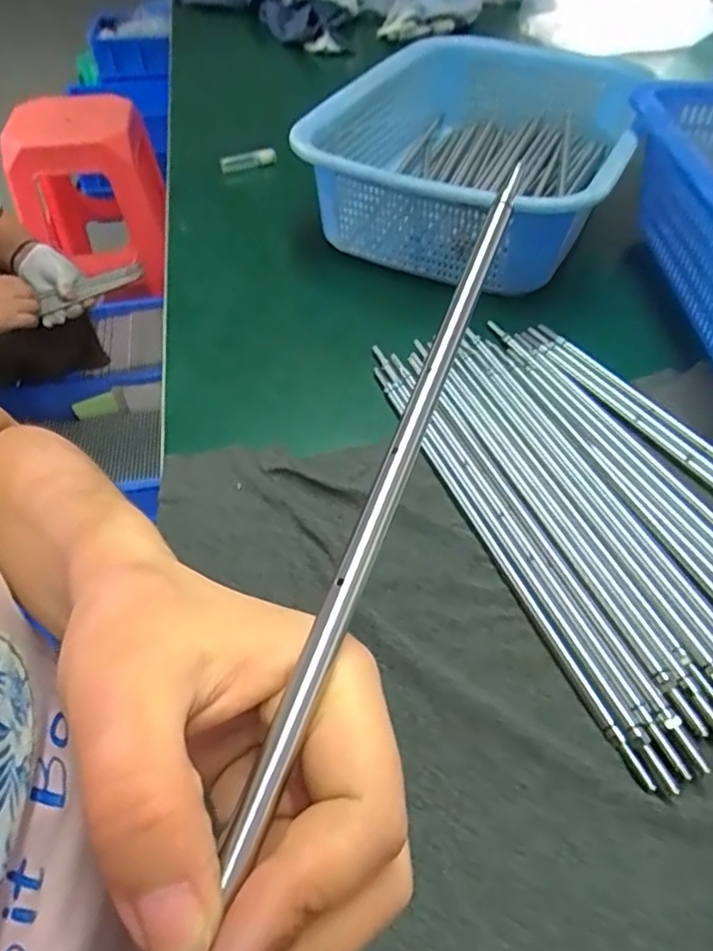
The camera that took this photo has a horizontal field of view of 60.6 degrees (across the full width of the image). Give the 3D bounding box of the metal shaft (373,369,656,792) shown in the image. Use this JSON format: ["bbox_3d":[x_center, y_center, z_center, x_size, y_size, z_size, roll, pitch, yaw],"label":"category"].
[{"bbox_3d":[0.066,0.029,0.330,0.008,0.006,0.272,-18,52,-14],"label":"metal shaft"}]

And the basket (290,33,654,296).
[{"bbox_3d":[0.106,-0.282,0.546,0.235,0.101,0.325,19,53,16],"label":"basket"}]

